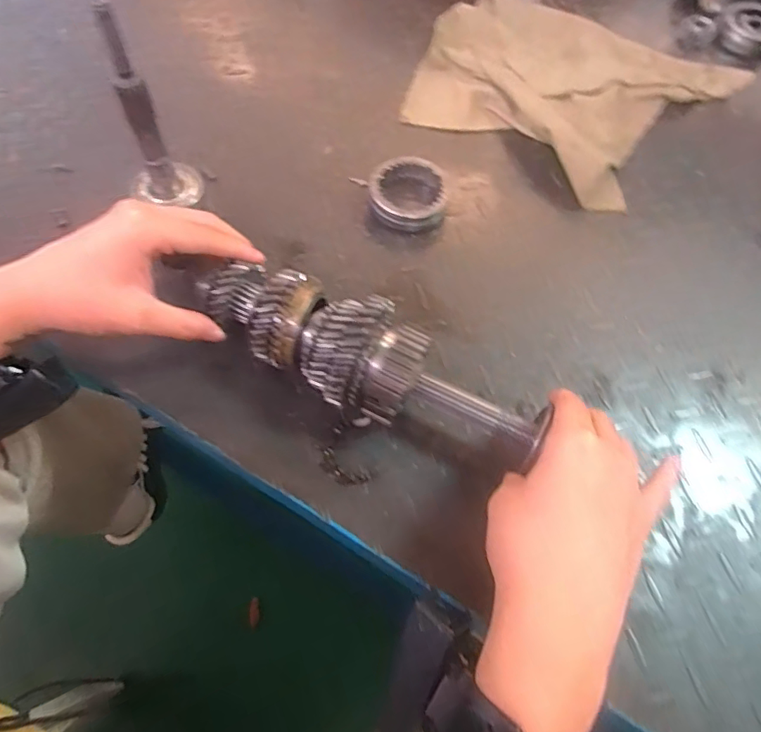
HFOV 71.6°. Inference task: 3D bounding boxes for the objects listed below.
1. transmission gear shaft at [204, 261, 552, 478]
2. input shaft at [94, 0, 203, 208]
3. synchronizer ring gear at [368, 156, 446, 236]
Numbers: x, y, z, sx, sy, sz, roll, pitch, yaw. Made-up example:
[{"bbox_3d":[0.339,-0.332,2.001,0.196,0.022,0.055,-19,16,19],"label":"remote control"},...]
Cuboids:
[{"bbox_3d":[-0.007,0.000,0.354,0.240,0.072,0.063,27,66,5],"label":"transmission gear shaft"},{"bbox_3d":[-0.155,-0.150,0.359,0.043,0.192,0.033,-30,70,-16],"label":"input shaft"},{"bbox_3d":[0.023,-0.150,0.465,0.063,0.023,0.069,-1,64,-3],"label":"synchronizer ring gear"}]

